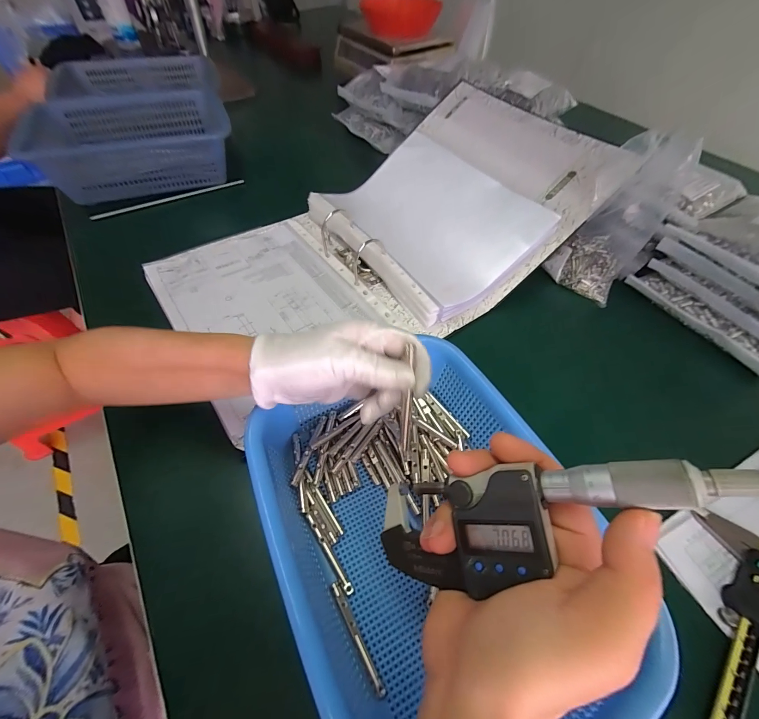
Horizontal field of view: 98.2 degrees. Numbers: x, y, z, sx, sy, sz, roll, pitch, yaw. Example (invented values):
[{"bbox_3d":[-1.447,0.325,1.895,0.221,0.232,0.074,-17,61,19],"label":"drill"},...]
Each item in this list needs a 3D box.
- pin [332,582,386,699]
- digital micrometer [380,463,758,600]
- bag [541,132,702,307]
[{"bbox_3d":[-0.016,0.201,0.239,0.006,0.008,0.073,-25,60,-18],"label":"pin"},{"bbox_3d":[0.063,0.071,0.151,0.159,0.021,0.051,-30,48,28],"label":"digital micrometer"},{"bbox_3d":[0.333,-0.191,0.457,0.097,0.205,0.077,38,33,23],"label":"bag"}]

